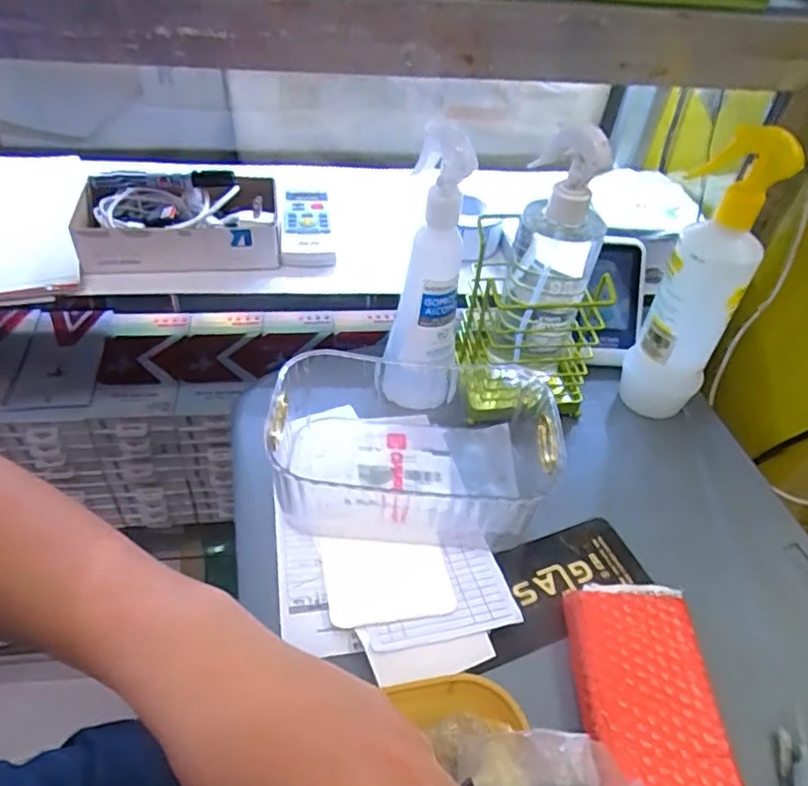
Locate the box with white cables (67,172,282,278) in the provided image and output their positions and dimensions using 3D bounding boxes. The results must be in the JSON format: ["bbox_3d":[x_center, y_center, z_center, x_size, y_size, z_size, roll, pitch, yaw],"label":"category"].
[{"bbox_3d":[-0.213,-0.167,0.605,0.179,0.055,0.096,-4,46,-10],"label":"box with white cables"}]

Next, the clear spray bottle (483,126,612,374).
[{"bbox_3d":[0.117,-0.098,0.506,0.076,0.200,0.066,19,47,12],"label":"clear spray bottle"}]

